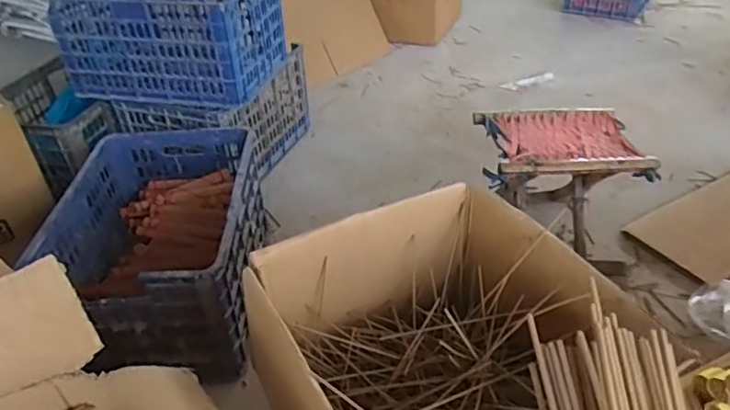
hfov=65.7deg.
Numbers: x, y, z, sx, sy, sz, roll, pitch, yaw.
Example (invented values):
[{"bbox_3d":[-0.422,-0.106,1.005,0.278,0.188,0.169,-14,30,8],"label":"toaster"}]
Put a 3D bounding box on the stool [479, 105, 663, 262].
[{"bbox_3d":[0.418,-0.043,1.270,0.333,0.263,0.244,-3,37,1],"label":"stool"}]

